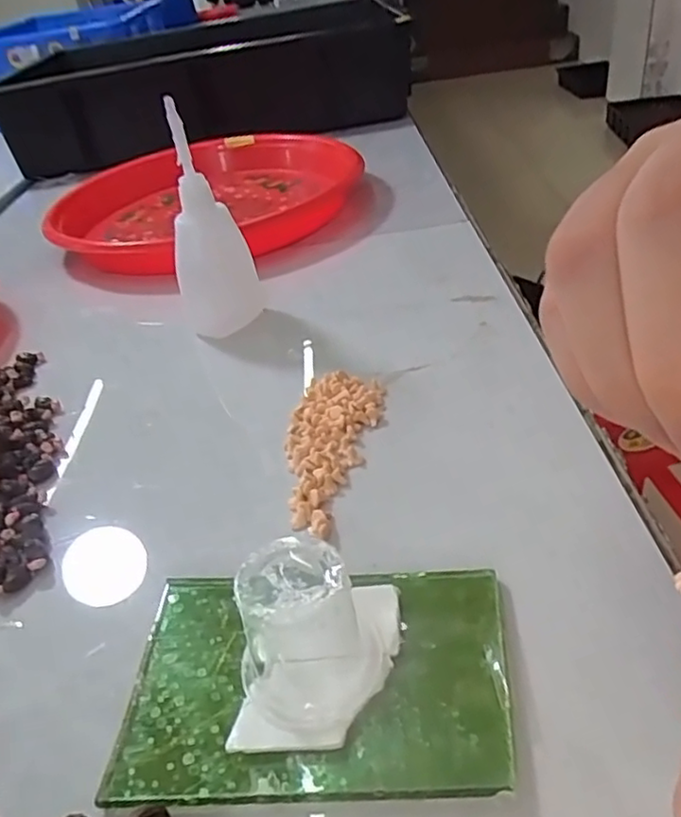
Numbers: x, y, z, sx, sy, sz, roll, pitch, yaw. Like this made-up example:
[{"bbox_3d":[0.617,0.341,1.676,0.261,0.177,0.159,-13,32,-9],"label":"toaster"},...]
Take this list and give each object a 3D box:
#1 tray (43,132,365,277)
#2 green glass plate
[{"bbox_3d":[-0.104,-0.165,0.515,0.239,0.035,0.239,5,38,18],"label":"tray"},{"bbox_3d":[-0.007,0.074,0.182,0.103,0.007,0.067,-3,36,7],"label":"green glass plate"}]

